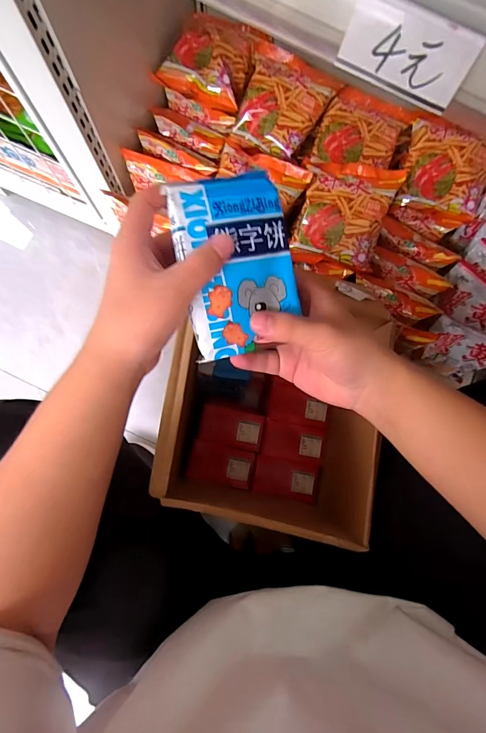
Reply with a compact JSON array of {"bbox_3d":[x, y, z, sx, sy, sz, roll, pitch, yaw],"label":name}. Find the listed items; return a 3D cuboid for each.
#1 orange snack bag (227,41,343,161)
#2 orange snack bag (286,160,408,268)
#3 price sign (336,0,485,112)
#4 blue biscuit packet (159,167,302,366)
[{"bbox_3d":[0.053,-0.375,0.555,0.112,0.040,0.096,30,119,2],"label":"orange snack bag"},{"bbox_3d":[0.151,-0.227,0.541,0.128,0.035,0.133,12,108,2],"label":"orange snack bag"},{"bbox_3d":[0.097,-0.186,0.219,0.075,0.036,0.004,23,55,4],"label":"price sign"},{"bbox_3d":[-0.006,-0.078,0.293,0.091,0.032,0.129,-15,98,-18],"label":"blue biscuit packet"}]

